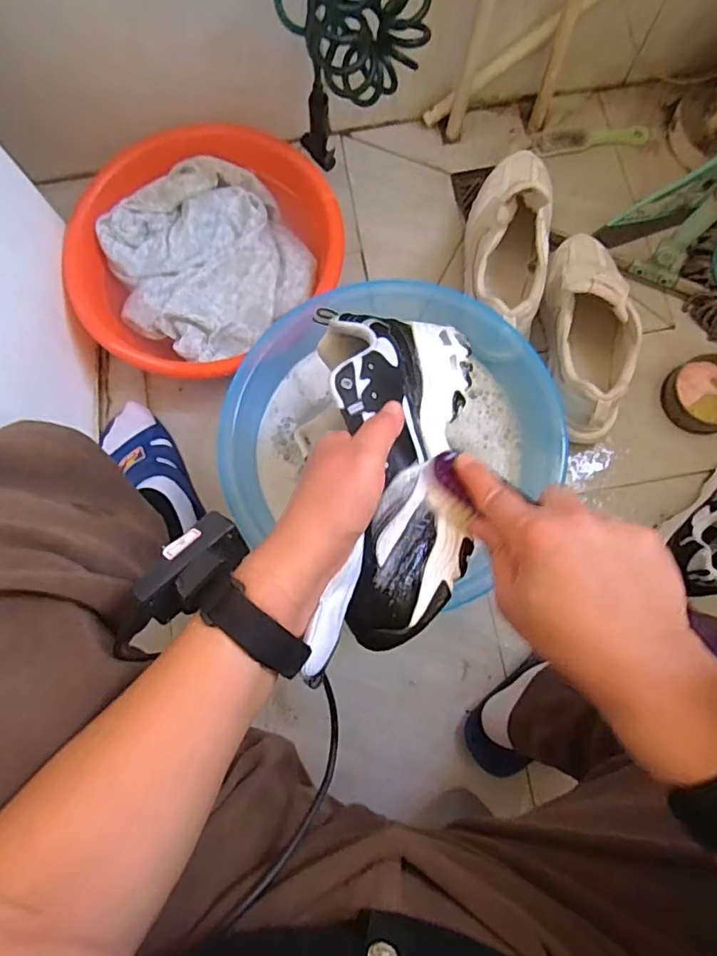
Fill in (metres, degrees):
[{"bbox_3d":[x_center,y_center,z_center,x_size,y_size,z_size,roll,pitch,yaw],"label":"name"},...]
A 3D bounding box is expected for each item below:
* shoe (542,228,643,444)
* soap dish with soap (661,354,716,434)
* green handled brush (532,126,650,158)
[{"bbox_3d":[0.286,-0.187,0.678,0.099,0.153,0.269,8,79,3],"label":"shoe"},{"bbox_3d":[0.448,-0.107,0.713,0.104,0.035,0.097,0,79,1],"label":"soap dish with soap"},{"bbox_3d":[0.338,-0.495,0.805,0.167,0.020,0.035,-5,79,0],"label":"green handled brush"}]

